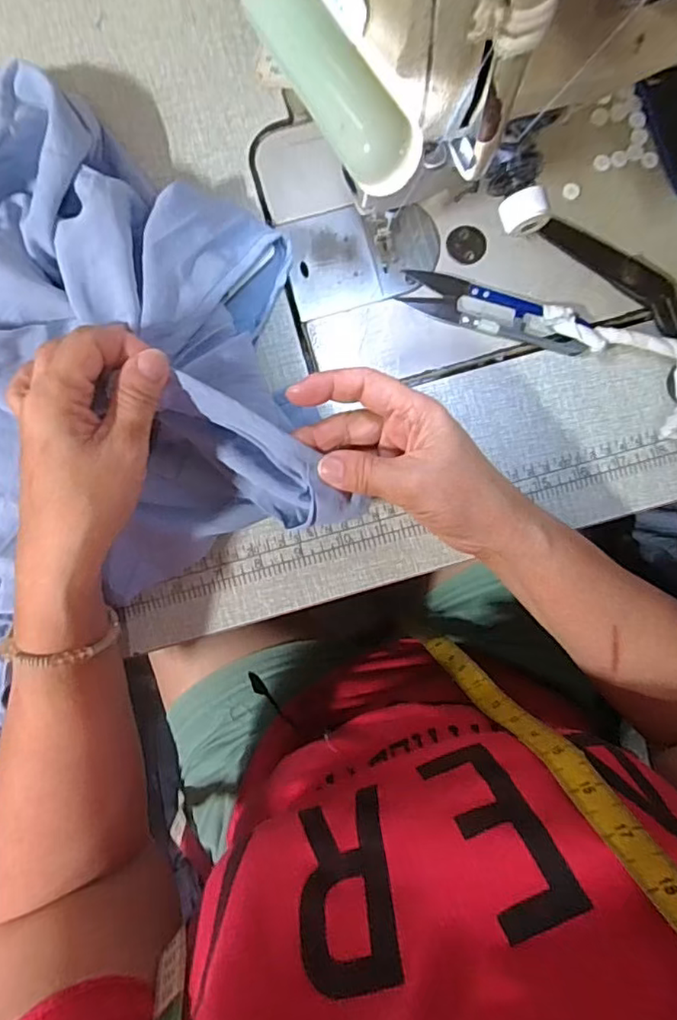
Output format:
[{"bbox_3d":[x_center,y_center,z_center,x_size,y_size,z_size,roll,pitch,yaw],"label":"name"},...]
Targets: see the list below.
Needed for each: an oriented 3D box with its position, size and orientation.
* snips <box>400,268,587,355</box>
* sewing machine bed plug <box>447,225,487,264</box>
[{"bbox_3d":[0.096,-0.121,0.365,0.113,0.013,0.027,20,88,0],"label":"snips"},{"bbox_3d":[0.080,-0.167,0.371,0.024,0.004,0.022,0,88,-1],"label":"sewing machine bed plug"}]

